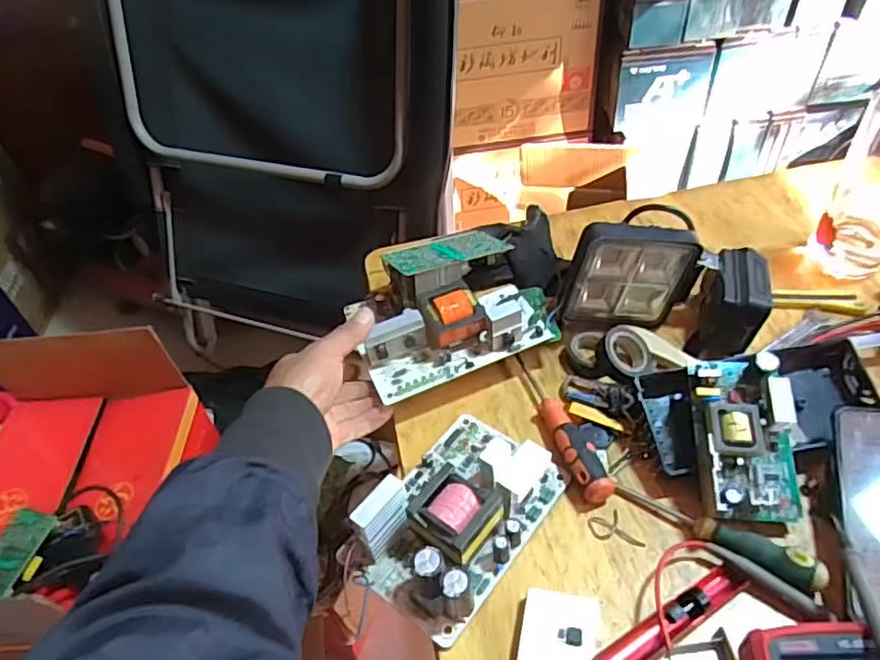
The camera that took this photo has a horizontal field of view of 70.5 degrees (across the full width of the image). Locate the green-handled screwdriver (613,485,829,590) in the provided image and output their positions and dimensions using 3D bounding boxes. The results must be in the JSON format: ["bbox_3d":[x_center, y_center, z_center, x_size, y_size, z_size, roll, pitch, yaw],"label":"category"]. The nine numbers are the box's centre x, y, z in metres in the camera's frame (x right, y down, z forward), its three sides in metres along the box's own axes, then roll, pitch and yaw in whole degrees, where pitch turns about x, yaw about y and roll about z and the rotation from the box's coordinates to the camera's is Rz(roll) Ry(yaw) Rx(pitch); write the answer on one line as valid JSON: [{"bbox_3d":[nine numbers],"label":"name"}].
[{"bbox_3d":[0.199,0.147,0.453,0.145,0.027,0.022,25,53,27],"label":"green-handled screwdriver"}]

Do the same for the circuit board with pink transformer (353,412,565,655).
[{"bbox_3d":[0.011,0.131,0.472,0.108,0.052,0.160,28,54,29],"label":"circuit board with pink transformer"}]

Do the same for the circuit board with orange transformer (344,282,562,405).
[{"bbox_3d":[0.017,-0.005,0.565,0.175,0.051,0.087,-13,45,-9],"label":"circuit board with orange transformer"}]

